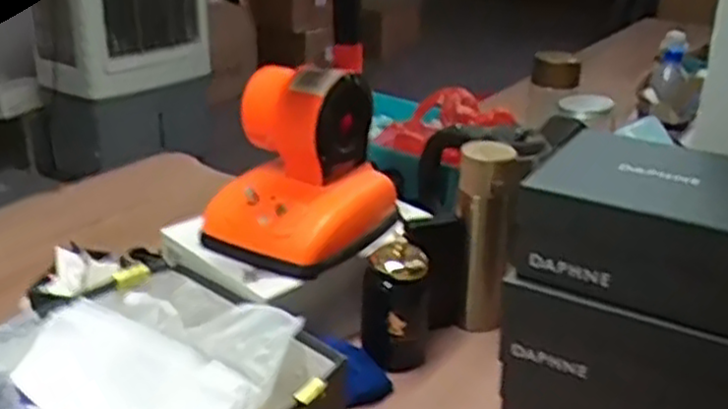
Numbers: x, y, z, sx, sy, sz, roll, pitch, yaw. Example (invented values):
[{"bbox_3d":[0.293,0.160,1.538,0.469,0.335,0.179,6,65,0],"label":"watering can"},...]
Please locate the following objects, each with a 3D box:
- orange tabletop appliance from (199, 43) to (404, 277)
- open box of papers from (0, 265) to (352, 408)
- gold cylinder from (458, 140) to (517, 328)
[{"bbox_3d":[-0.080,-0.057,0.940,0.172,0.197,0.197,18,30,31],"label":"orange tabletop appliance"},{"bbox_3d":[-0.208,0.187,0.804,0.273,0.088,0.334,-21,33,-38],"label":"open box of papers"},{"bbox_3d":[0.145,0.040,0.946,0.063,0.232,0.062,1,26,0],"label":"gold cylinder"}]

